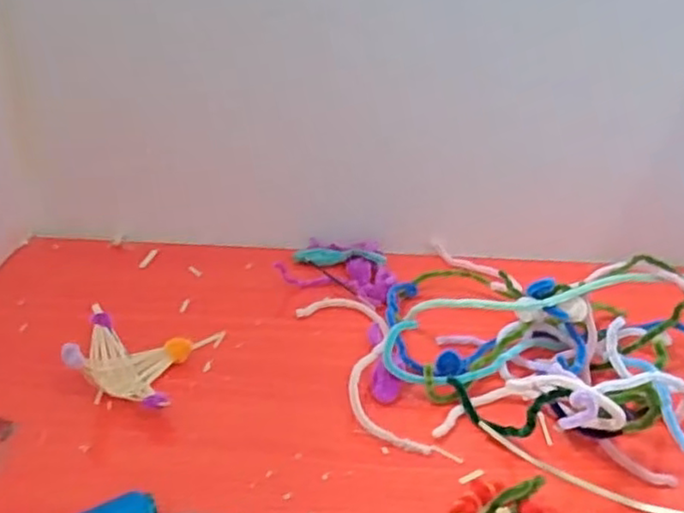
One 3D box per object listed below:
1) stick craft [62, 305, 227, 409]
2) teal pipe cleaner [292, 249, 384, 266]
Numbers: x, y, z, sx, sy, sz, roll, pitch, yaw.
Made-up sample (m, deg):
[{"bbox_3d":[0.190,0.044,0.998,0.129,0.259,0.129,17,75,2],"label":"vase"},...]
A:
[{"bbox_3d":[-0.159,0.073,0.539,0.092,0.037,0.103,11,34,13],"label":"stick craft"},{"bbox_3d":[-0.003,0.000,0.675,0.091,0.011,0.026,4,33,3],"label":"teal pipe cleaner"}]

